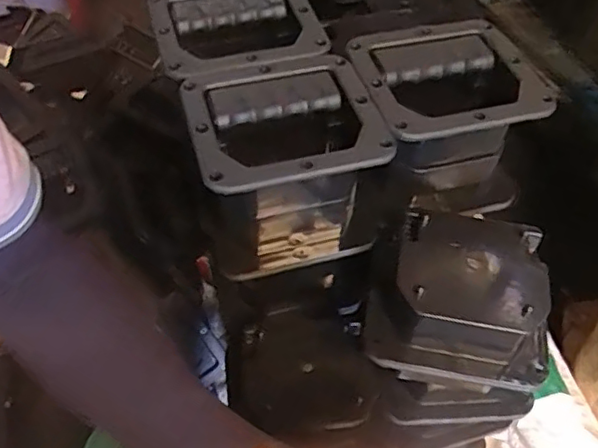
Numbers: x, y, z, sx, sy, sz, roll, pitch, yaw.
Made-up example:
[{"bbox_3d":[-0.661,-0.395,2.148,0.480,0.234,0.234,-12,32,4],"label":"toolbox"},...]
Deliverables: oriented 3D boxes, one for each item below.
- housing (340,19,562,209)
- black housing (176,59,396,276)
[{"bbox_3d":[0.128,-0.101,0.536,0.148,0.099,0.137,-10,52,-10],"label":"housing"},{"bbox_3d":[-0.012,-0.046,0.509,0.147,0.130,0.134,-13,53,-13],"label":"black housing"}]

